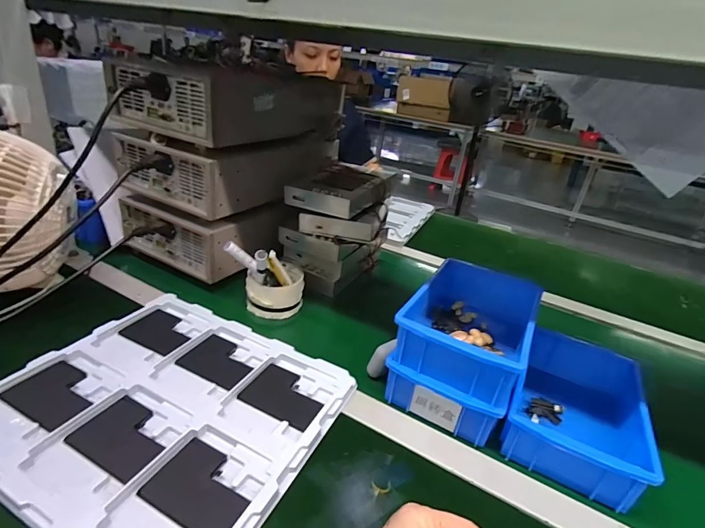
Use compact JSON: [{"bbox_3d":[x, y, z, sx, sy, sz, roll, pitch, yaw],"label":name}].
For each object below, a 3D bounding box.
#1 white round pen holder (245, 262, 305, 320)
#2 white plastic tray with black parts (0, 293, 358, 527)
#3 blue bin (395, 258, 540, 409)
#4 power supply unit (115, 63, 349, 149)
[{"bbox_3d":[-0.120,0.042,0.613,0.086,0.059,0.083,0,29,-14],"label":"white round pen holder"},{"bbox_3d":[-0.192,0.152,0.421,0.303,0.033,0.267,18,30,20],"label":"white plastic tray with black parts"},{"bbox_3d":[0.146,0.069,0.484,0.127,0.060,0.193,20,30,22],"label":"blue bin"},{"bbox_3d":[-0.189,-0.277,0.665,0.204,0.086,0.313,19,29,21],"label":"power supply unit"}]

